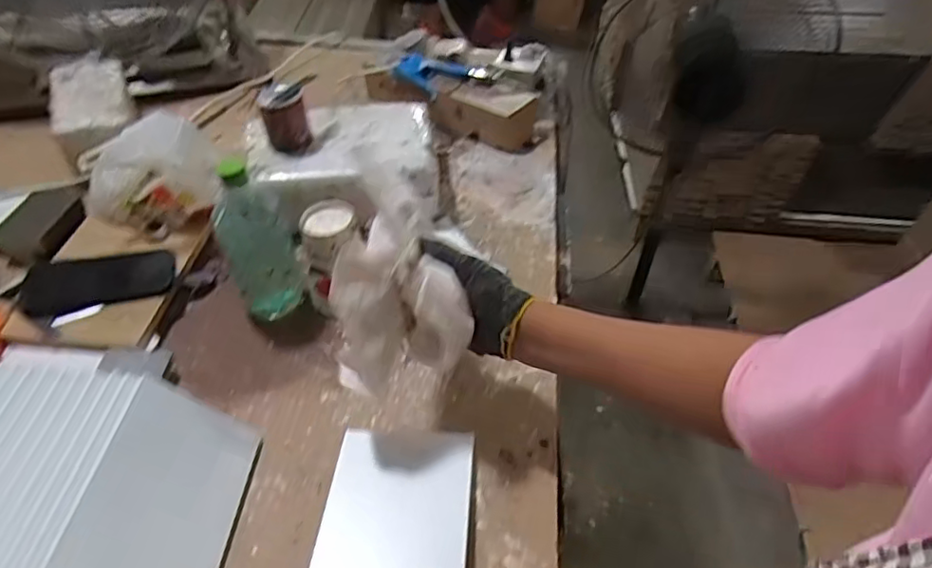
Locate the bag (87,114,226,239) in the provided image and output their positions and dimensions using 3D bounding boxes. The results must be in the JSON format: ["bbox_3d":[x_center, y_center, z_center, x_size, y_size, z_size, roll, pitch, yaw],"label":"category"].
[{"bbox_3d":[-0.422,-0.152,0.830,0.191,0.148,0.116,-26,51,-25],"label":"bag"}]

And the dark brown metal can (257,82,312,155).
[{"bbox_3d":[-0.252,-0.229,0.850,0.063,0.075,0.074,-13,47,-16],"label":"dark brown metal can"}]

